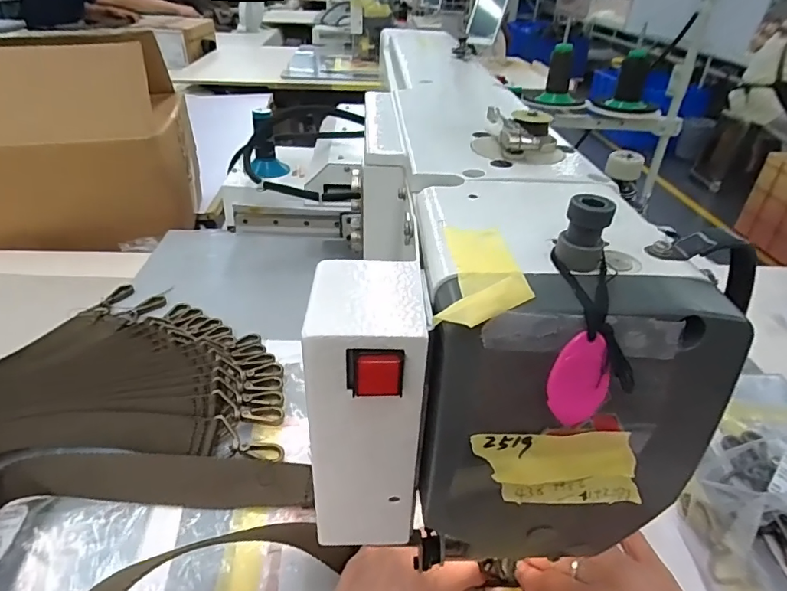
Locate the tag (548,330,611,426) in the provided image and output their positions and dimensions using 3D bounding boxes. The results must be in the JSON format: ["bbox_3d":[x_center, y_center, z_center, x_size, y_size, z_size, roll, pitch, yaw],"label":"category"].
[{"bbox_3d":[0.063,0.029,0.166,0.018,0.033,0.004,10,14,17],"label":"tag"}]

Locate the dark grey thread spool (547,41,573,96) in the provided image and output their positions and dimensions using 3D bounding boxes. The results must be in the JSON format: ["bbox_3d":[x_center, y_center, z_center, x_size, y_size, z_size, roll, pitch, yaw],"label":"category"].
[{"bbox_3d":[0.295,-0.400,0.865,0.040,0.078,0.042,11,35,11],"label":"dark grey thread spool"}]

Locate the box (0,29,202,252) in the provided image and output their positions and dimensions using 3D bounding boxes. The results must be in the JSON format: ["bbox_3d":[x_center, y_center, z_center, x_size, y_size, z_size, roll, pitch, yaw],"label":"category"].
[{"bbox_3d":[-0.526,-0.250,0.731,0.410,0.240,0.255,-2,35,-8],"label":"box"}]

